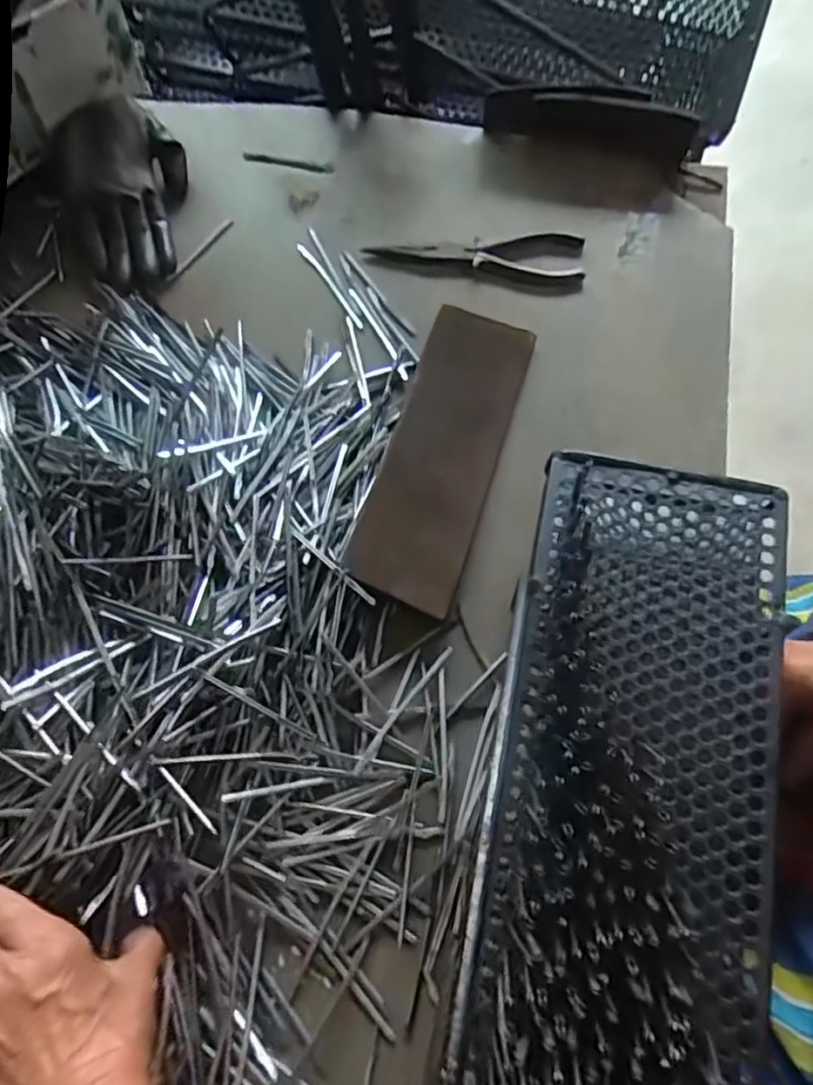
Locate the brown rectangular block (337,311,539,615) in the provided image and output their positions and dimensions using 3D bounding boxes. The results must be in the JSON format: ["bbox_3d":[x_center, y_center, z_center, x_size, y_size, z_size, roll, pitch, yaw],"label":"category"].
[{"bbox_3d":[0.032,-0.072,0.500,0.087,0.018,0.247,23,72,-12],"label":"brown rectangular block"}]

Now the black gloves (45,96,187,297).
[{"bbox_3d":[-0.257,-0.309,0.582,0.130,0.059,0.159,-24,70,-6],"label":"black gloves"}]

